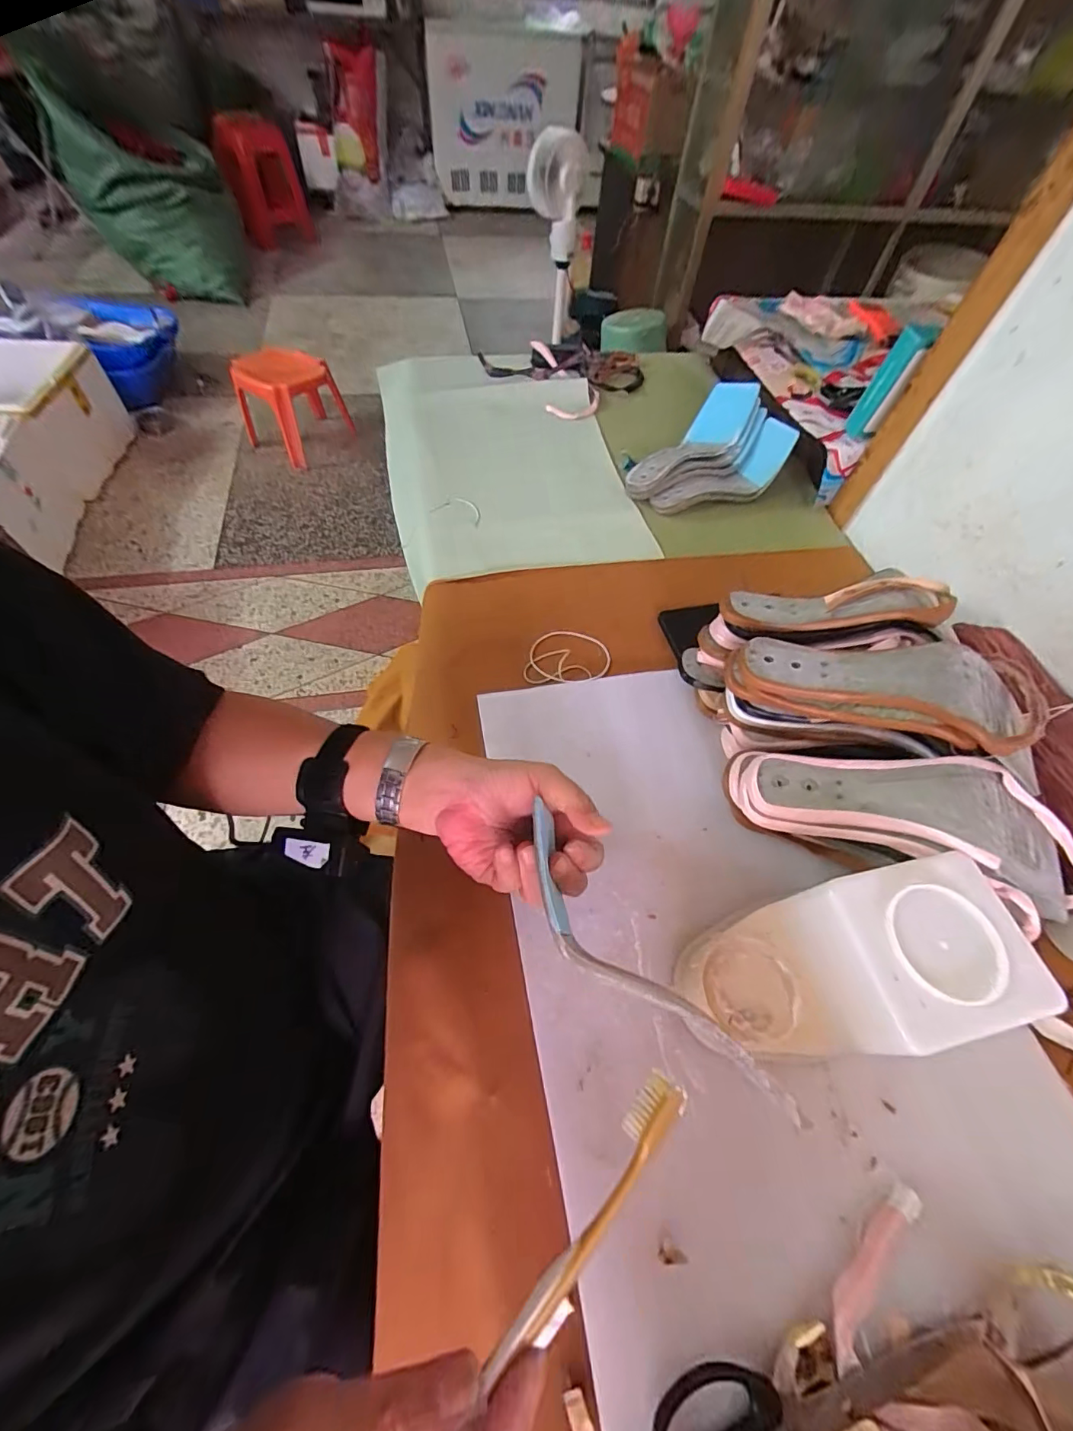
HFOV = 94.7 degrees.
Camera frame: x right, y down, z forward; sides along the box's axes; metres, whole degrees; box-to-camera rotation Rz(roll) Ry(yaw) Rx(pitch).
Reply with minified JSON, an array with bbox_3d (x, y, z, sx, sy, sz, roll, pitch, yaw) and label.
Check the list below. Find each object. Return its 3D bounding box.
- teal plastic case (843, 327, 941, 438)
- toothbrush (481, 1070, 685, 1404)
[{"bbox_3d":[0.448,-0.423,0.632,0.037,0.125,0.028,22,59,9],"label":"teal plastic case"},{"bbox_3d":[0.007,0.220,0.195,0.016,0.013,0.165,38,69,19],"label":"toothbrush"}]

